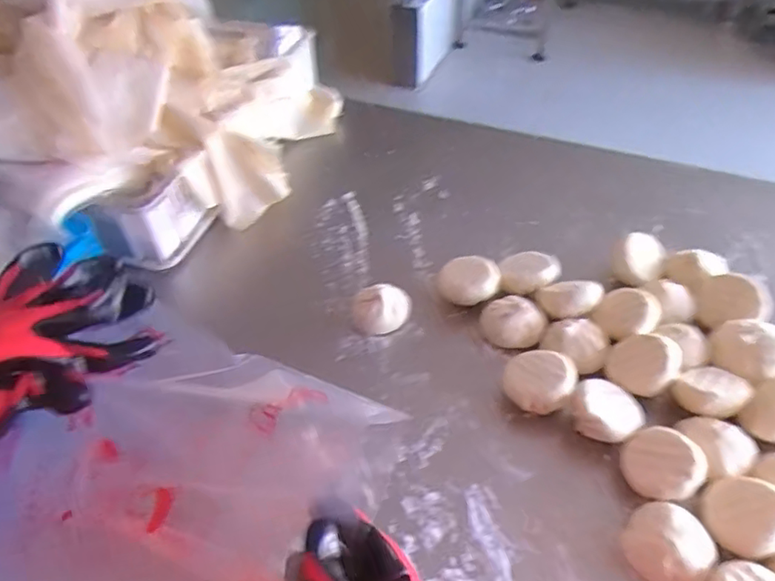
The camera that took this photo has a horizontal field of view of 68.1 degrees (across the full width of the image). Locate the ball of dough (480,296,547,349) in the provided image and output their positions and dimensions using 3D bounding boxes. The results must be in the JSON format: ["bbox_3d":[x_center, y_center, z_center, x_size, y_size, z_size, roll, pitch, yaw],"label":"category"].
[{"bbox_3d":[0.162,0.040,0.740,0.081,0.047,0.065,11,47,13],"label":"ball of dough"}]

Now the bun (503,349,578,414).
[{"bbox_3d":[0.176,0.109,0.674,0.081,0.051,0.081,10,46,11],"label":"bun"}]

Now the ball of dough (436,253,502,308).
[{"bbox_3d":[0.110,-0.006,0.785,0.082,0.052,0.062,7,46,8],"label":"ball of dough"}]

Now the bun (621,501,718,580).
[{"bbox_3d":[0.268,0.243,0.548,0.072,0.048,0.070,-1,45,1],"label":"bun"}]

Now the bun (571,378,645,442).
[{"bbox_3d":[0.243,0.142,0.647,0.077,0.057,0.073,-1,45,1],"label":"bun"}]

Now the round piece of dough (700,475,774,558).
[{"bbox_3d":[0.355,0.224,0.560,0.076,0.046,0.071,-27,32,19],"label":"round piece of dough"}]

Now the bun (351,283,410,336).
[{"bbox_3d":[-0.009,0.022,0.763,0.077,0.043,0.073,0,45,1],"label":"bun"}]

